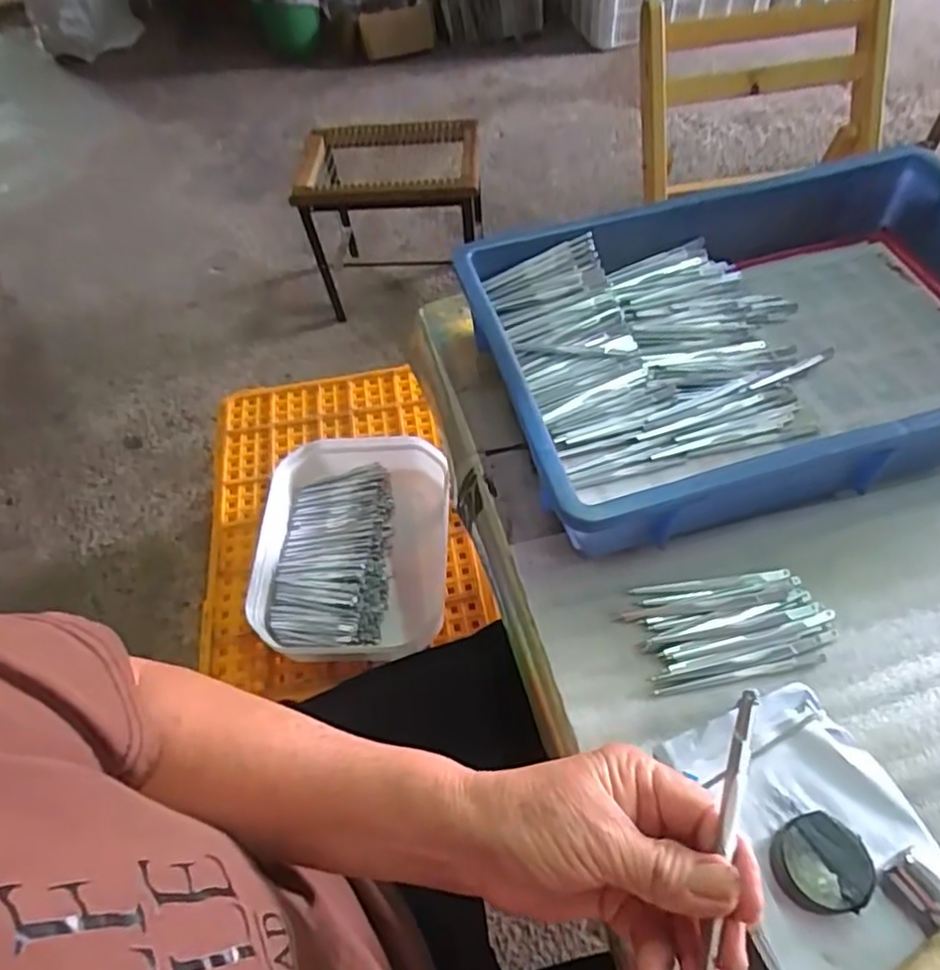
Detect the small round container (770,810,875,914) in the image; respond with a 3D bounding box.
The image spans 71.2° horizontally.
[{"bbox_3d":[0.161,0.175,0.303,0.041,0.020,0.038,-3,55,4],"label":"small round container"}]

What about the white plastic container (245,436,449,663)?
[{"bbox_3d":[-0.144,0.075,0.782,0.221,0.074,0.279,0,55,5],"label":"white plastic container"}]

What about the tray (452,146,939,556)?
[{"bbox_3d":[0.232,-0.118,0.508,0.433,0.079,0.283,-15,56,-6],"label":"tray"}]

